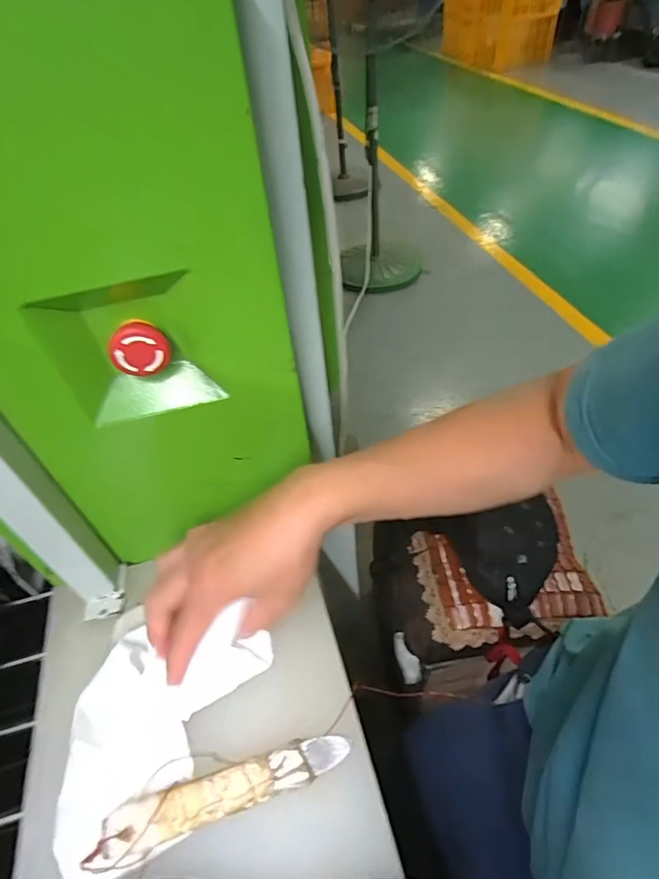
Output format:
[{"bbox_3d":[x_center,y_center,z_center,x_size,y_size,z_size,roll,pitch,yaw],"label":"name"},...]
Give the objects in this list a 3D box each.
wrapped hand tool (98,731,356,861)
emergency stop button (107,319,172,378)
[{"bbox_3d":[-0.067,0.235,0.325,0.164,0.010,0.027,-16,47,-9],"label":"wrapped hand tool"},{"bbox_3d":[-0.127,-0.061,0.321,0.036,0.035,0.023,-27,49,-18],"label":"emergency stop button"}]

